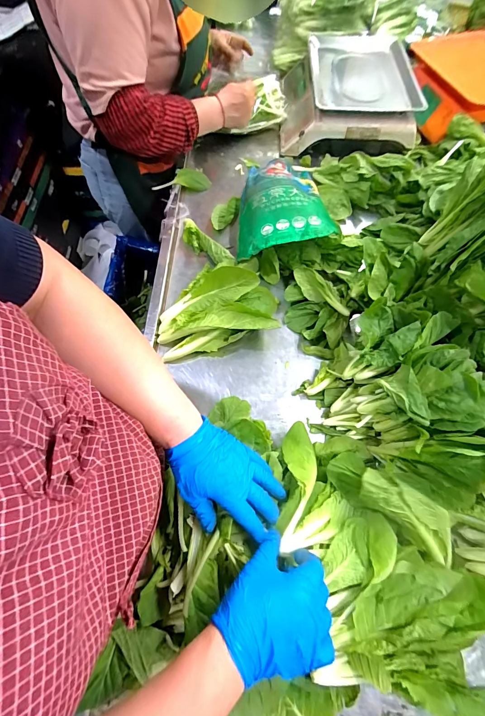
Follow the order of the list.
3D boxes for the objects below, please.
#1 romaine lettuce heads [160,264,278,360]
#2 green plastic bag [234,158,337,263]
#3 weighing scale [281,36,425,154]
[{"bbox_3d":[-0.045,-0.087,0.561,0.210,0.074,0.131,-11,66,-6],"label":"romaine lettuce heads"},{"bbox_3d":[0.080,-0.318,0.638,0.177,0.077,0.278,0,66,-1],"label":"green plastic bag"},{"bbox_3d":[0.247,-0.633,0.757,0.299,0.113,0.324,4,66,1],"label":"weighing scale"}]

